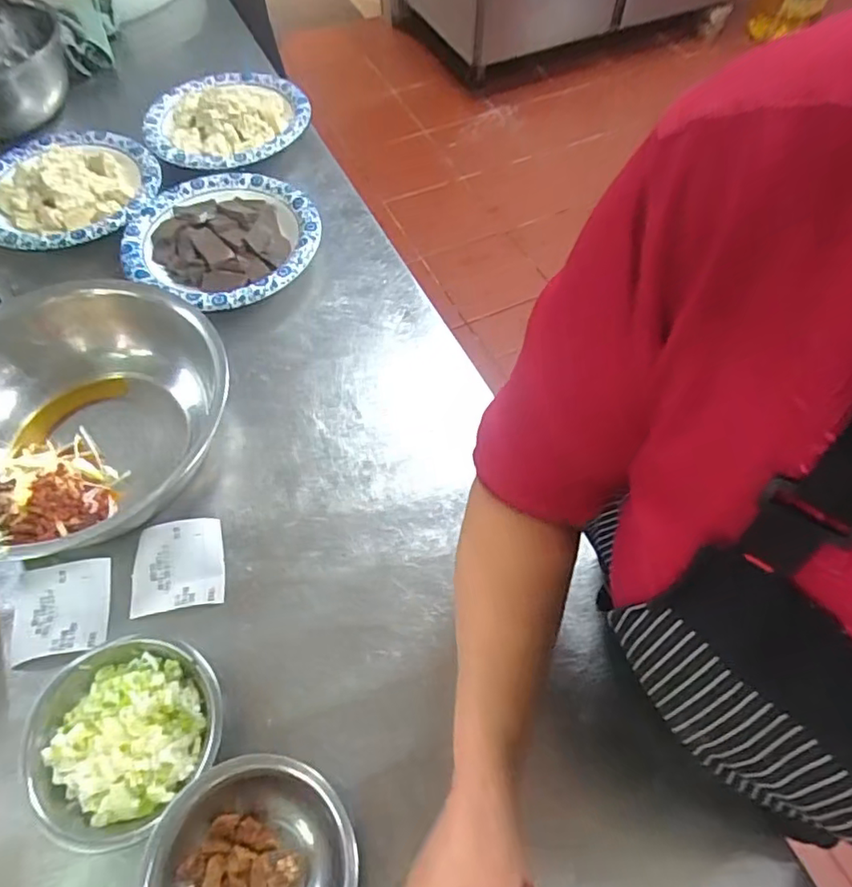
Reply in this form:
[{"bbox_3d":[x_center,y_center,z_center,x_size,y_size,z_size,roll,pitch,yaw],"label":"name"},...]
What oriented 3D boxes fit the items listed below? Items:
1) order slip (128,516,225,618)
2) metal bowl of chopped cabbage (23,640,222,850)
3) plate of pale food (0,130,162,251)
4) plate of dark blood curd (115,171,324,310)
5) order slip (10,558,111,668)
[{"bbox_3d":[-0.210,0.102,0.500,0.074,0.011,0.074,-10,59,-6],"label":"order slip"},{"bbox_3d":[-0.210,0.204,0.419,0.125,0.042,0.123,0,59,0],"label":"metal bowl of chopped cabbage"},{"bbox_3d":[-0.436,-0.316,0.712,0.211,0.044,0.203,0,59,0],"label":"plate of pale food"},{"bbox_3d":[-0.230,-0.236,0.686,0.216,0.042,0.206,0,59,0],"label":"plate of dark blood curd"},{"bbox_3d":[-0.297,0.134,0.481,0.076,0.009,0.076,-11,59,-7],"label":"order slip"}]

